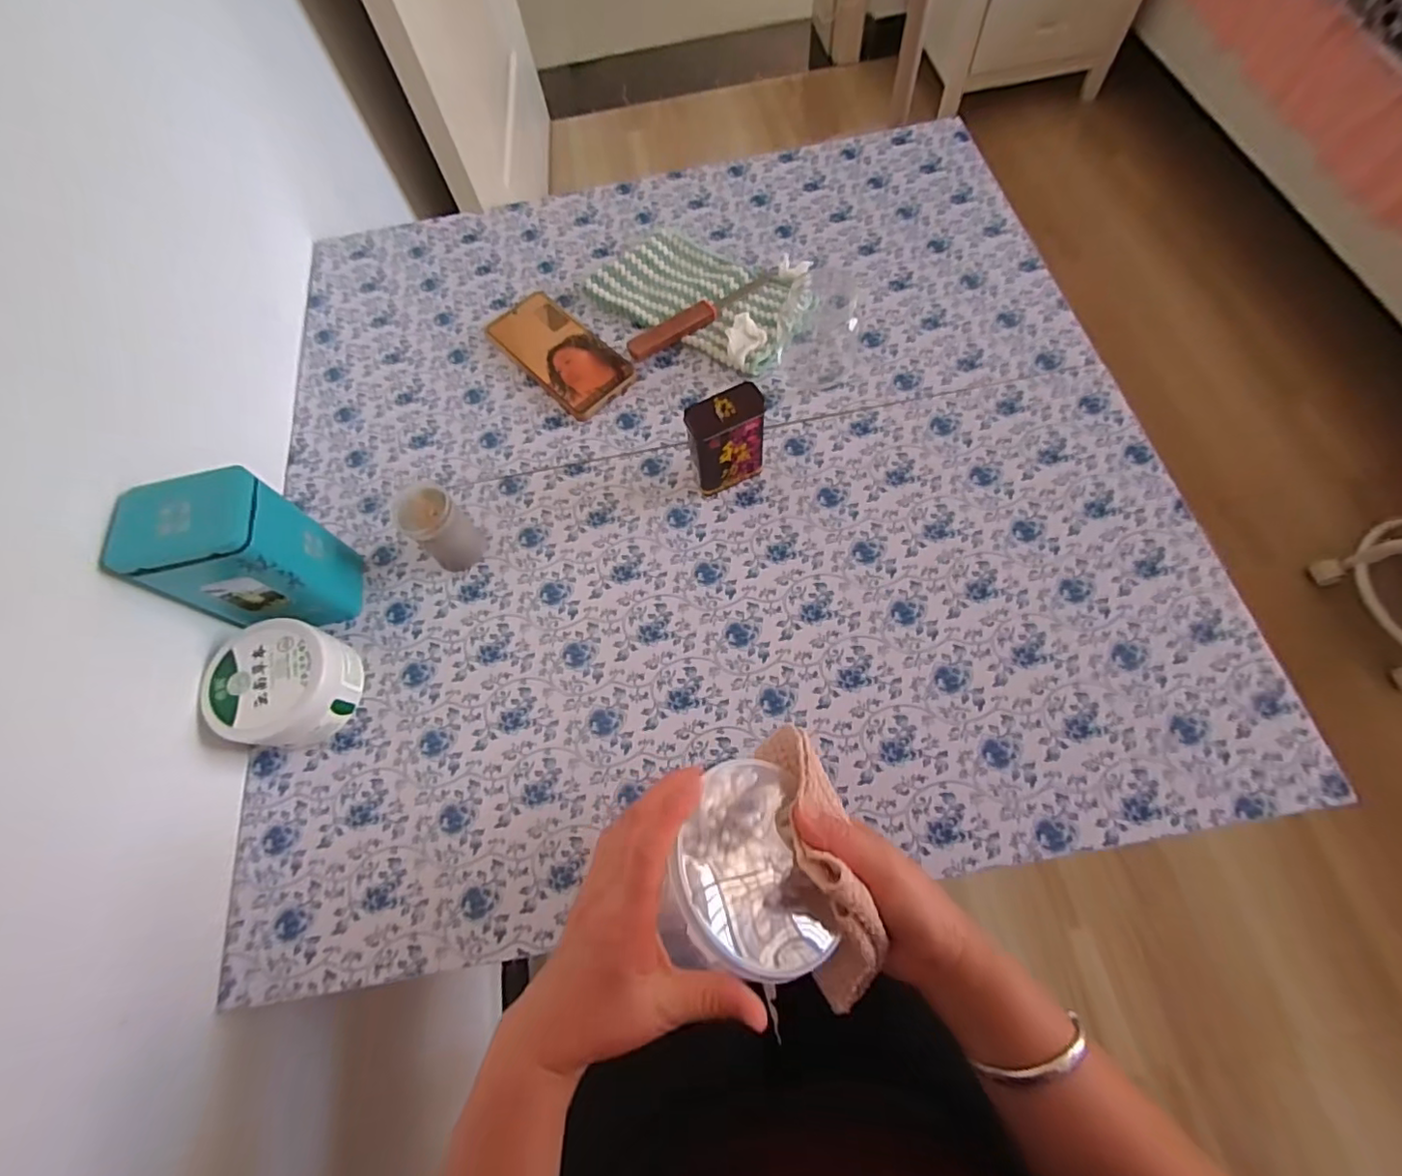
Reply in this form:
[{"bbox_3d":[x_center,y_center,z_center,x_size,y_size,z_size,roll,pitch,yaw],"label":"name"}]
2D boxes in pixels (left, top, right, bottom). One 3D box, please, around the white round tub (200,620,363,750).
[{"bbox_3d":[-0.320,0.076,0.456,0.086,0.054,0.088,12,69,10],"label":"white round tub"}]

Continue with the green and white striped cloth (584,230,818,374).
[{"bbox_3d":[0.002,-0.304,0.606,0.221,0.019,0.117,33,75,16],"label":"green and white striped cloth"}]

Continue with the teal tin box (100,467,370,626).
[{"bbox_3d":[-0.343,-0.021,0.450,0.090,0.147,0.071,-15,67,-1],"label":"teal tin box"}]

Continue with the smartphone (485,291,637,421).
[{"bbox_3d":[-0.147,-0.241,0.601,0.078,0.014,0.165,-42,70,-12],"label":"smartphone"}]

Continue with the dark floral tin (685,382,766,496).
[{"bbox_3d":[0.020,-0.119,0.493,0.063,0.093,0.030,-29,68,-7],"label":"dark floral tin"}]

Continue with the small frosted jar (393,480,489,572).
[{"bbox_3d":[-0.212,-0.049,0.484,0.044,0.076,0.043,-2,67,4],"label":"small frosted jar"}]

